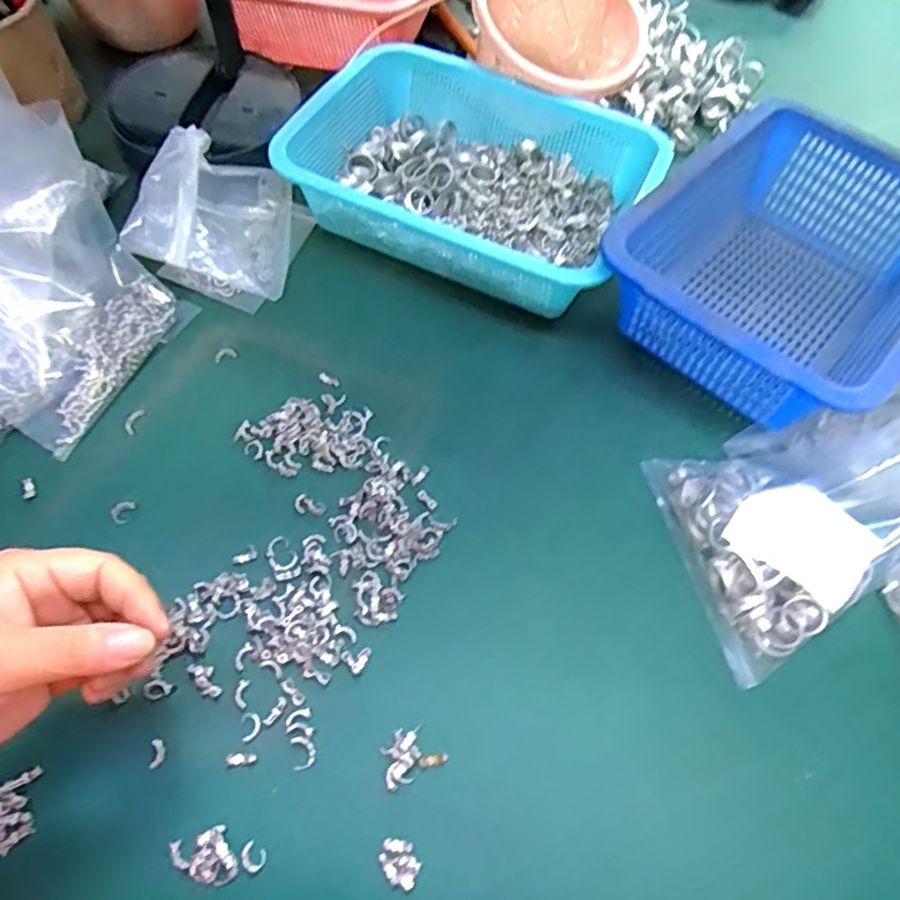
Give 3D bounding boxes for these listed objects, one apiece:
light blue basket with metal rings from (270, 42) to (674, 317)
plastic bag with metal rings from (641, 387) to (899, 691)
[{"bbox_3d":[0.021,-0.220,0.524,0.260,0.073,0.205,27,61,13],"label":"light blue basket with metal rings"},{"bbox_3d":[0.268,-0.007,0.370,0.281,0.145,0.138,-20,62,-15],"label":"plastic bag with metal rings"}]

